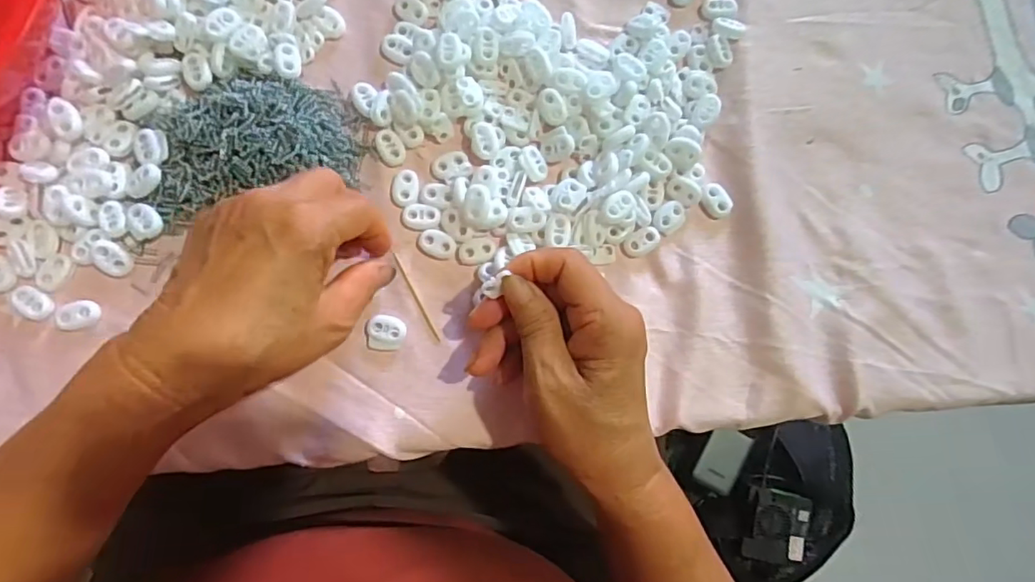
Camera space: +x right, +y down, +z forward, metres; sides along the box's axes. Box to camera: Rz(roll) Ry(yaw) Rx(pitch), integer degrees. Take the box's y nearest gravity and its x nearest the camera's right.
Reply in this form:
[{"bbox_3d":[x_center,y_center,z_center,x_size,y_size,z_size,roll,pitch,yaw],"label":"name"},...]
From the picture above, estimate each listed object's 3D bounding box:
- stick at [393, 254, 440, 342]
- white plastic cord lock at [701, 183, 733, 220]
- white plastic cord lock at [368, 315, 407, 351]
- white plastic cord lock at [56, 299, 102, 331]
[{"bbox_3d":[-0.059,0.003,0.330,0.004,0.004,0.058,-26,85,-8],"label":"stick"},{"bbox_3d":[0.124,-0.057,0.349,0.016,0.004,0.022,-24,85,-8],"label":"white plastic cord lock"},{"bbox_3d":[-0.075,0.025,0.324,0.021,0.006,0.020,3,82,-5],"label":"white plastic cord lock"},{"bbox_3d":[-0.242,0.013,0.308,0.021,0.004,0.015,-18,84,-7],"label":"white plastic cord lock"}]

